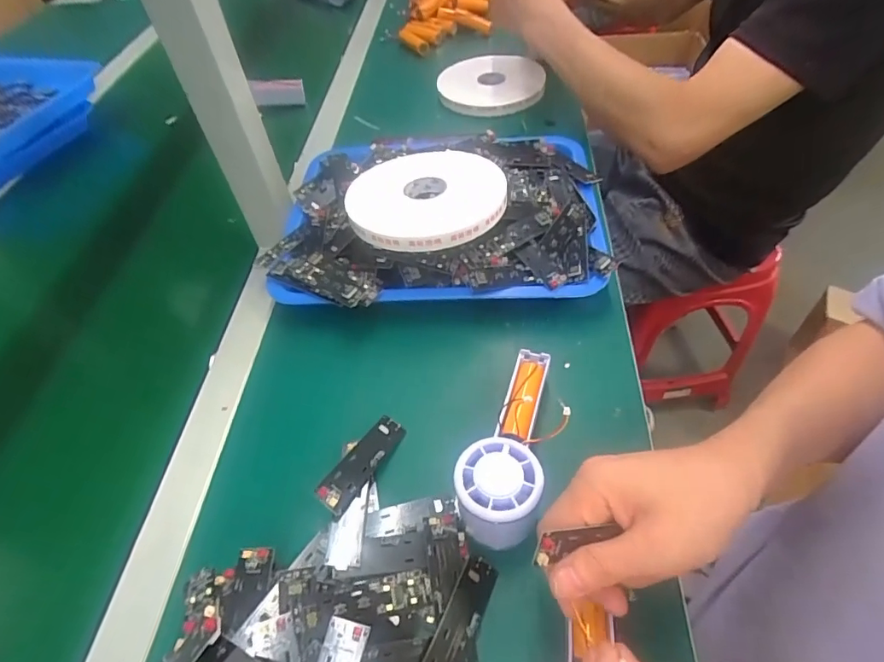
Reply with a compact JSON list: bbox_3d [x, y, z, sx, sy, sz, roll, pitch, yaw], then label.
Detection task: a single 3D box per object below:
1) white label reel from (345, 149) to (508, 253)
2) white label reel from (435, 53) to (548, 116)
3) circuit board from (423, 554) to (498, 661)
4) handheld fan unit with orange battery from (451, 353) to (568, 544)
[{"bbox_3d":[-0.015,-0.125,0.457,0.144,0.012,0.134,-2,52,3],"label":"white label reel"},{"bbox_3d":[0.073,-0.376,0.742,0.156,0.022,0.159,-5,52,1],"label":"white label reel"},{"bbox_3d":[0.010,0.186,0.306,0.025,0.007,0.090,38,49,-3],"label":"circuit board"},{"bbox_3d":[0.054,0.085,0.366,0.061,0.058,0.156,11,40,13],"label":"handheld fan unit with orange battery"}]

